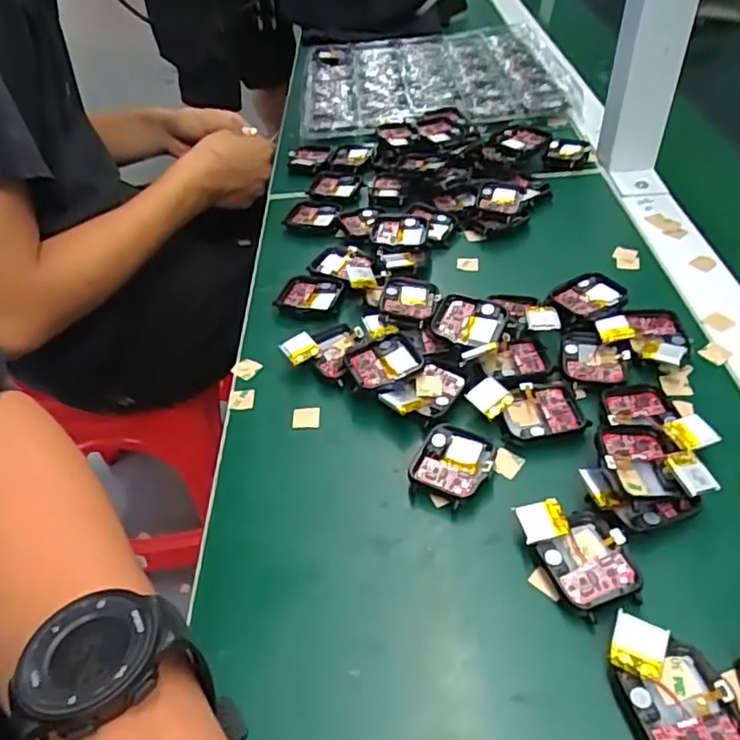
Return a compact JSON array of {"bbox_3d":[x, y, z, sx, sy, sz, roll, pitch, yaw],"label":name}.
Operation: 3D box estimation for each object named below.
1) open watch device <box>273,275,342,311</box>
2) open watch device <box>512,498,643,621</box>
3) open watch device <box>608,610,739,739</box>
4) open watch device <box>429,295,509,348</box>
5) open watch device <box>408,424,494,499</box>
[{"bbox_3d":[-0.043,-0.051,0.445,0.044,0.013,0.032,14,47,18],"label":"open watch device"},{"bbox_3d":[0.095,0.083,0.283,0.037,0.017,0.056,-21,46,-16],"label":"open watch device"},{"bbox_3d":[0.116,0.123,0.237,0.037,0.019,0.055,-13,44,-8],"label":"open watch device"},{"bbox_3d":[0.060,-0.030,0.386,0.043,0.007,0.034,18,69,14],"label":"open watch device"},{"bbox_3d":[0.044,0.050,0.327,0.036,0.012,0.040,20,49,24],"label":"open watch device"}]

